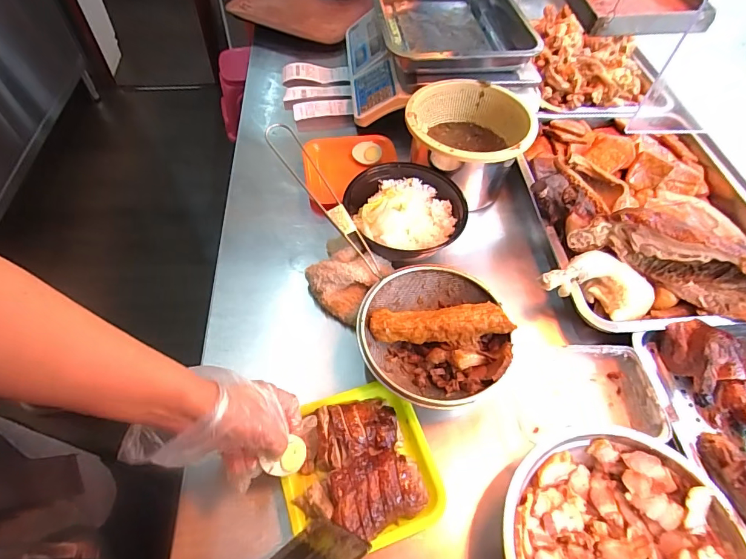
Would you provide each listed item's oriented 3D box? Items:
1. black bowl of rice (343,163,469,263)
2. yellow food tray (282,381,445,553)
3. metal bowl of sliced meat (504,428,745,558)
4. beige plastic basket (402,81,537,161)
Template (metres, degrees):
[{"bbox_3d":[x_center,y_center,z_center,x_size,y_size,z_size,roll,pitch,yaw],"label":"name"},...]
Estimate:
[{"bbox_3d":[0.045,-0.091,0.615,0.165,0.067,0.155,0,56,-1],"label":"black bowl of rice"},{"bbox_3d":[-0.016,0.189,0.444,0.149,0.042,0.152,-16,58,-12],"label":"yellow food tray"},{"bbox_3d":[0.232,0.245,0.383,0.220,0.074,0.203,1,56,-2],"label":"metal bowl of sliced meat"},{"bbox_3d":[0.145,-0.225,0.652,0.180,0.063,0.174,22,58,12],"label":"beige plastic basket"}]

